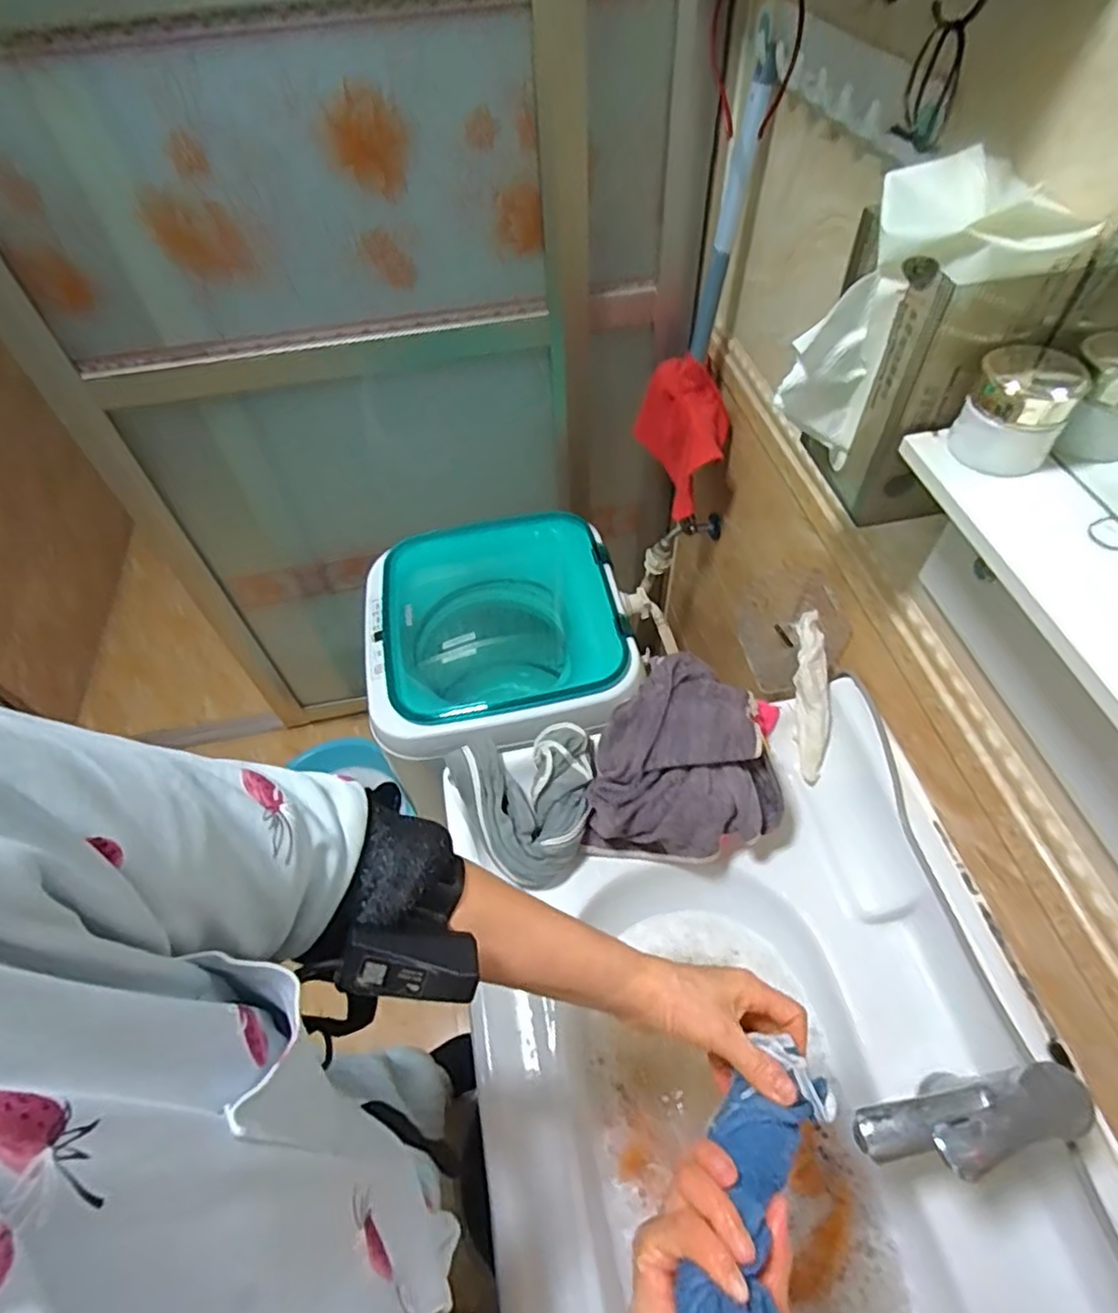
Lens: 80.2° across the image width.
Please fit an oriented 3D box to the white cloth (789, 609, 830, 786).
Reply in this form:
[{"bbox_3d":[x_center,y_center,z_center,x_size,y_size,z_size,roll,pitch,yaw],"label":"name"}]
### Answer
[{"bbox_3d":[0.286,0.045,0.752,0.034,0.029,0.188,0,89,3],"label":"white cloth"}]

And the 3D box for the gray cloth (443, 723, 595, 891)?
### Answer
[{"bbox_3d":[-0.023,0.148,0.708,0.142,0.061,0.155,-26,56,-15],"label":"gray cloth"}]

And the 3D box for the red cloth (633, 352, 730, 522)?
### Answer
[{"bbox_3d":[0.200,-0.346,1.032,0.090,0.187,0.179,-16,54,-8],"label":"red cloth"}]

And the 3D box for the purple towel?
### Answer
[{"bbox_3d":[0.137,0.109,0.704,0.191,0.132,0.181,7,54,9],"label":"purple towel"}]

